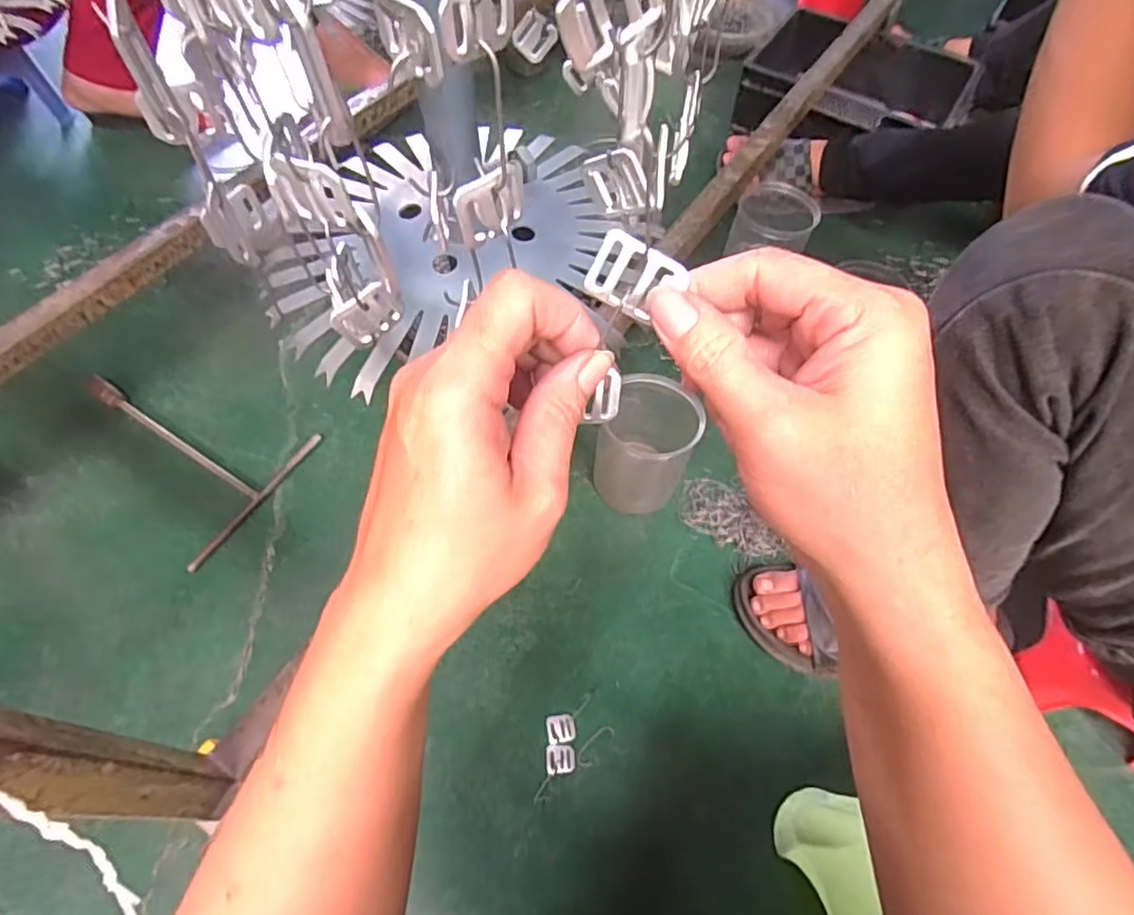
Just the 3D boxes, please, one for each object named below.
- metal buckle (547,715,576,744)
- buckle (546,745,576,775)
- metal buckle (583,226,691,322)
[{"bbox_3d":[-0.005,0.257,0.597,0.027,0.004,0.024,-6,60,-6],"label":"metal buckle"},{"bbox_3d":[-0.006,0.280,0.584,0.027,0.004,0.024,-2,60,-4],"label":"buckle"},{"bbox_3d":[0.020,-0.057,0.198,0.026,0.021,0.004,29,31,-1],"label":"metal buckle"}]

